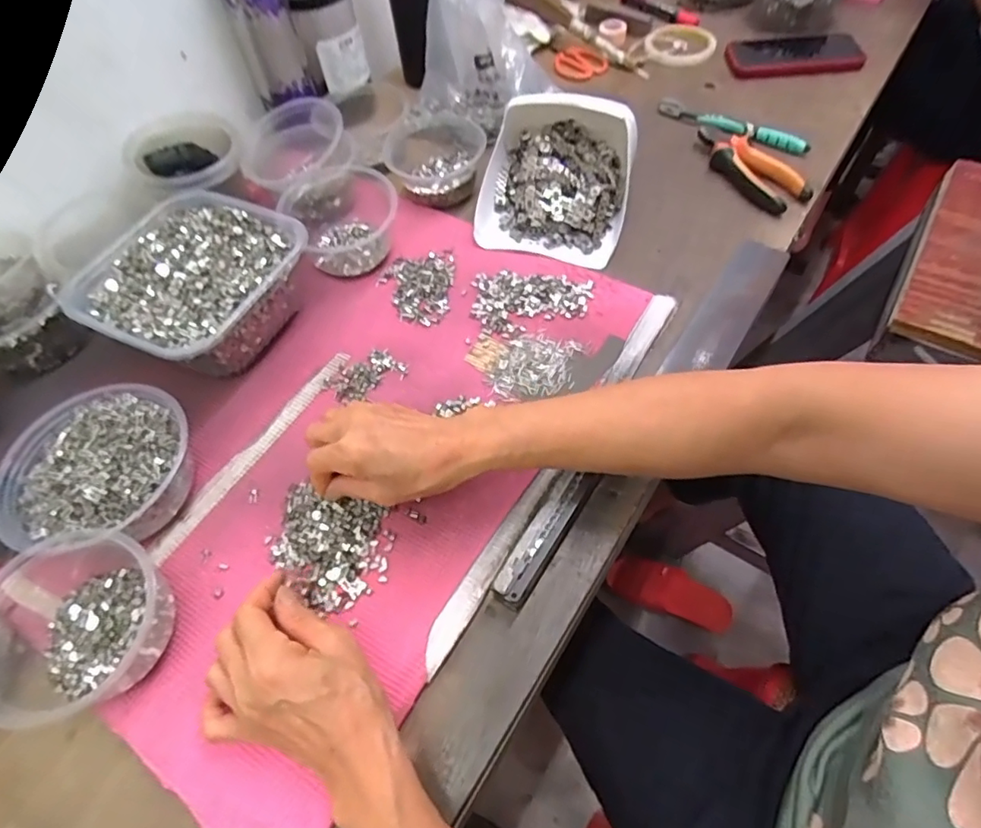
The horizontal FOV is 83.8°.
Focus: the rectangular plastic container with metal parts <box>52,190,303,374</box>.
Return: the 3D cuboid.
[{"bbox_3d":[-0.279,-0.118,0.515,0.186,0.066,0.173,19,61,17],"label":"rectangular plastic container with metal parts"}]

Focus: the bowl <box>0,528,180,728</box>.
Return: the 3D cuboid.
[{"bbox_3d":[-0.285,0.145,0.362,0.134,0.060,0.114,-16,60,-6],"label":"bowl"}]

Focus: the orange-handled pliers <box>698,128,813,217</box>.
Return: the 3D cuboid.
[{"bbox_3d":[0.290,-0.279,0.613,0.063,0.015,0.144,-26,59,-11],"label":"orange-handled pliers"}]

